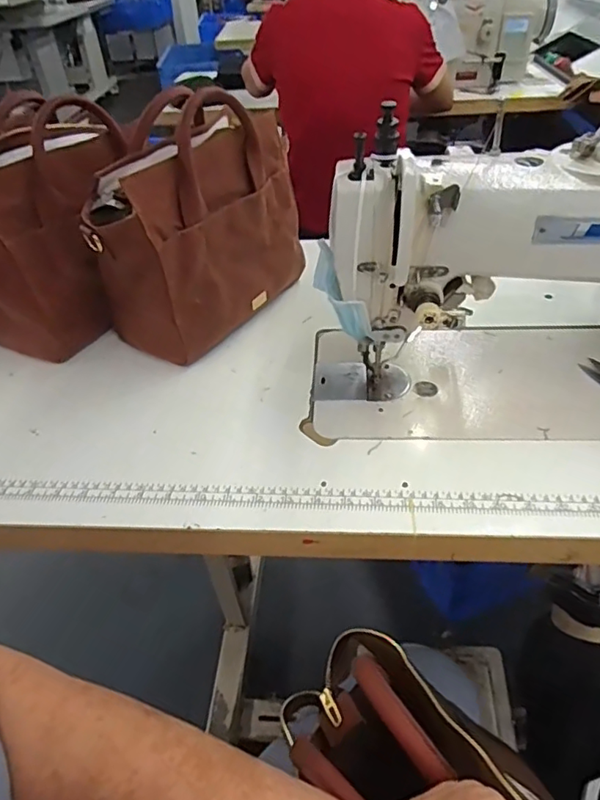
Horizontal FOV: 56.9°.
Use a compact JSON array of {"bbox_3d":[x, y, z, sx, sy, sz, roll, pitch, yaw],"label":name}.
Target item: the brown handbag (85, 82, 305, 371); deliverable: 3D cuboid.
[{"bbox_3d":[-0.108,-0.185,0.611,0.113,0.236,0.256,22,47,27],"label":"brown handbag"}]

